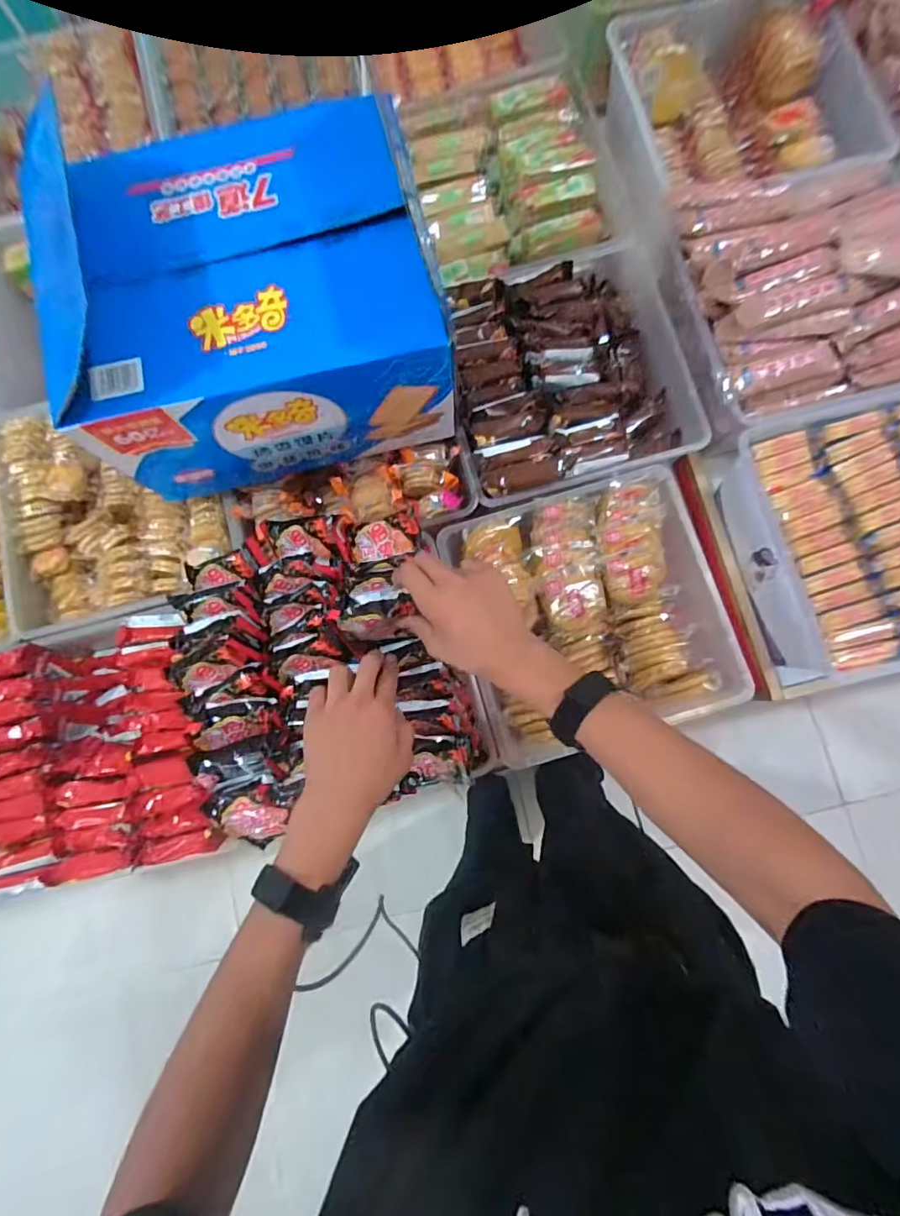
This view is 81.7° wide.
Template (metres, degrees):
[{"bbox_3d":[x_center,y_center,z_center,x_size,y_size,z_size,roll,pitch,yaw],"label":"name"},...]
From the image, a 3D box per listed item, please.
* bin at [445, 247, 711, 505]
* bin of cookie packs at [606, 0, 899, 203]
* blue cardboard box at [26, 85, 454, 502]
[{"bbox_3d":[0.144,-0.284,0.653,0.274,0.091,0.276,-14,81,0],"label":"bin"},{"bbox_3d":[0.358,-0.590,0.640,0.261,0.095,0.297,-17,81,-1],"label":"bin of cookie packs"},{"bbox_3d":[-0.194,-0.304,0.546,0.331,0.195,0.264,-13,81,0],"label":"blue cardboard box"}]

